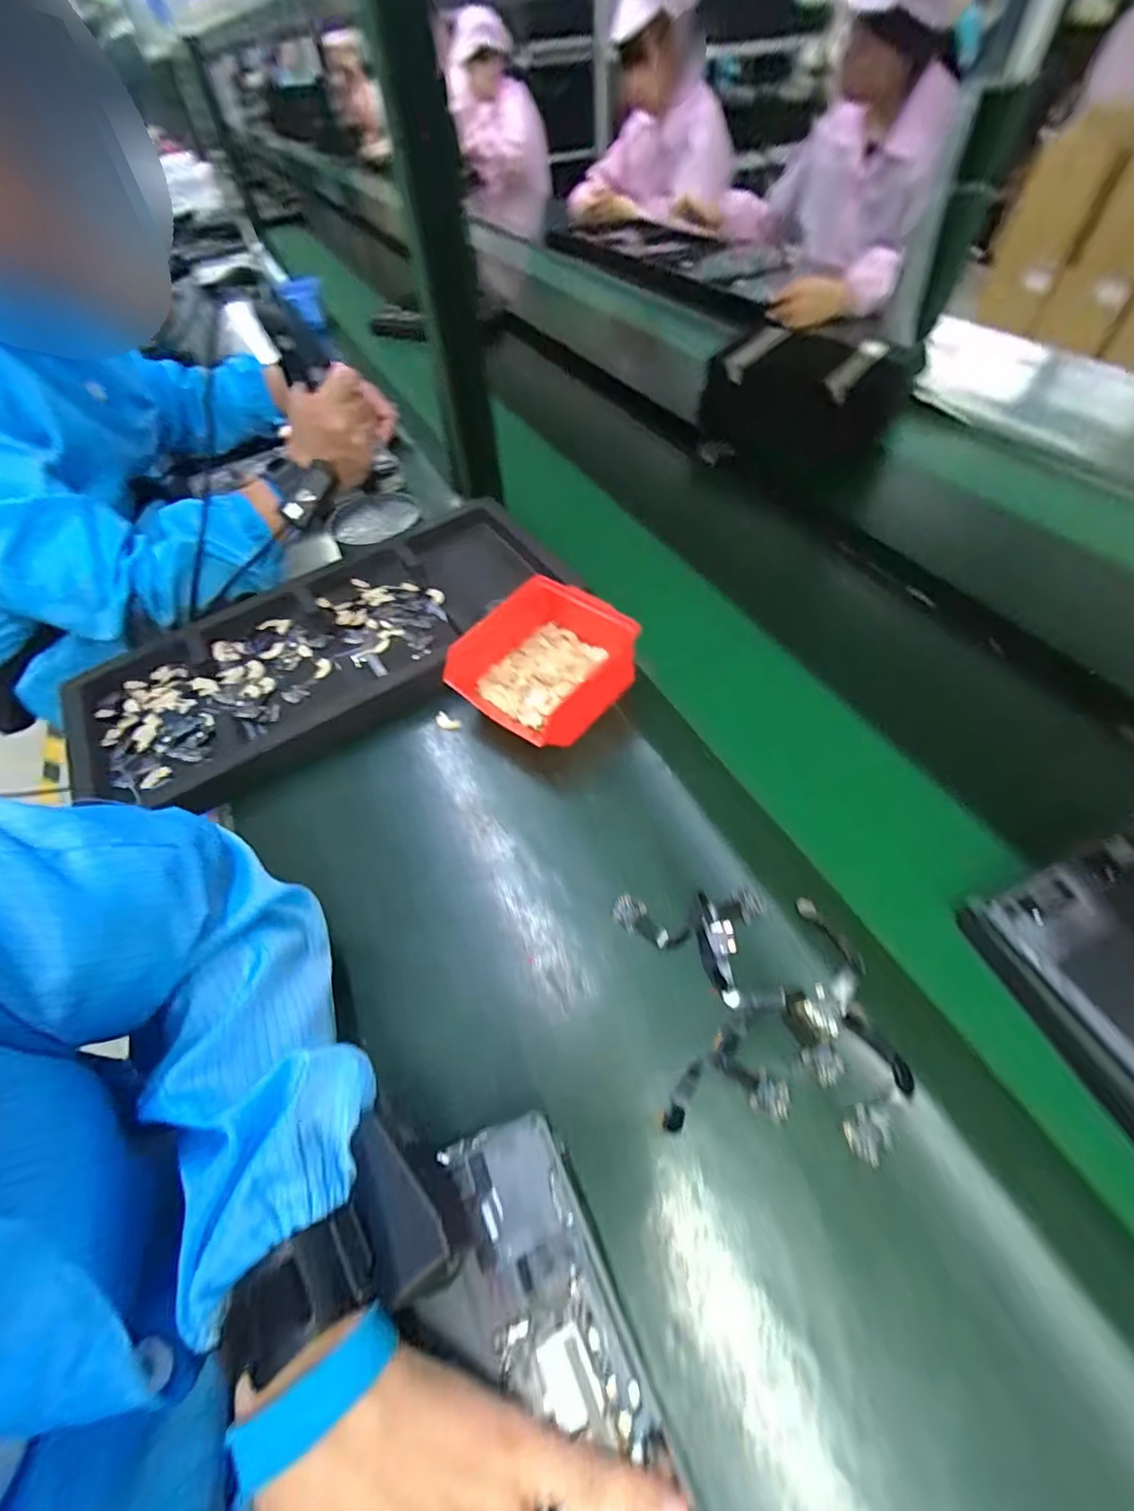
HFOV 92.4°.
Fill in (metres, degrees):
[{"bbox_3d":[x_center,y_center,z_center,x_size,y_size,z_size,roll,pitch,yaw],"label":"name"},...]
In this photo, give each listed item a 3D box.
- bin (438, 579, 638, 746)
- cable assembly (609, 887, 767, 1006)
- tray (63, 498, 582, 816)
[{"bbox_3d":[-0.014,-0.079,0.484,0.134,0.072,0.145,29,61,22],"label":"bin"},{"bbox_3d":[0.080,0.111,0.370,0.091,0.008,0.075,20,58,17],"label":"cable assembly"},{"bbox_3d":[-0.225,-0.106,0.549,0.499,0.045,0.233,-29,58,-17],"label":"tray"}]

